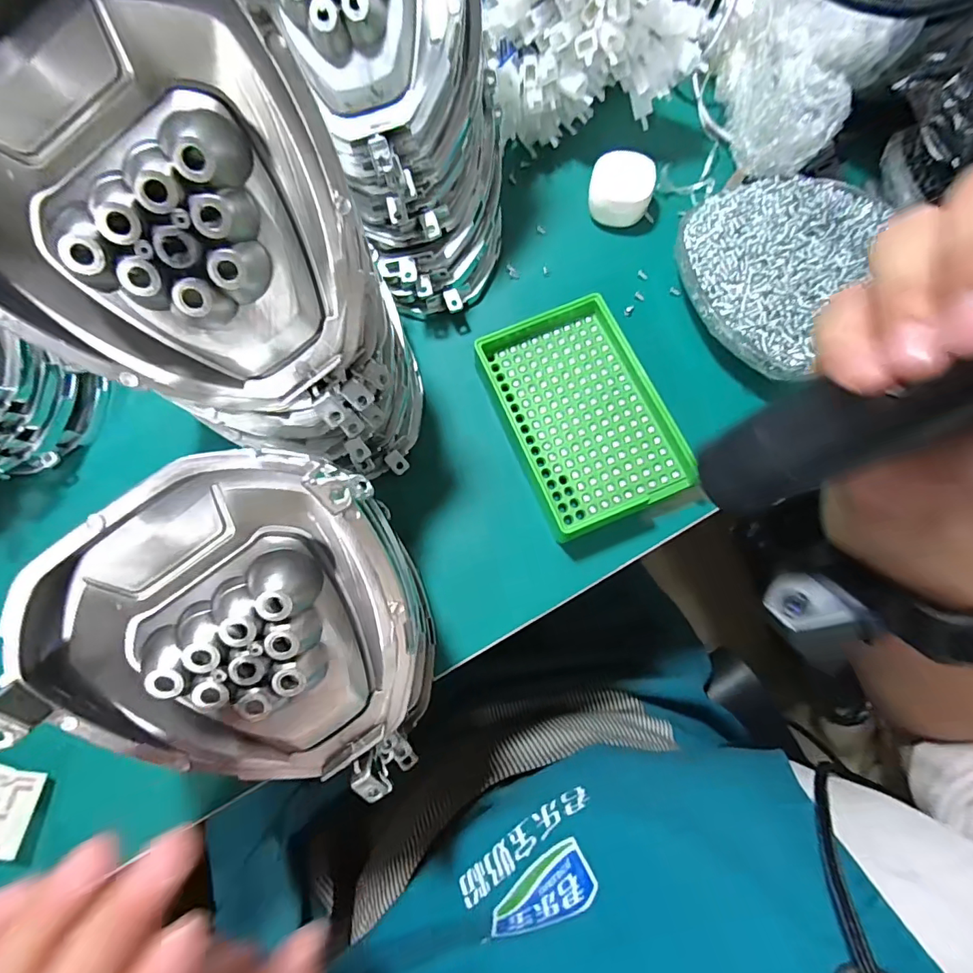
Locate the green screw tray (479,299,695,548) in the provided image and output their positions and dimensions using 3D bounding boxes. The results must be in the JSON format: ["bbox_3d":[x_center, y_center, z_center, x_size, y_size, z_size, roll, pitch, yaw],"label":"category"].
[{"bbox_3d":[0.057,-0.048,0.312,0.089,0.028,0.144,-23,75,-4],"label":"green screw tray"}]

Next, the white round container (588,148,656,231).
[{"bbox_3d":[0.097,-0.212,0.359,0.045,0.033,0.043,0,75,2],"label":"white round container"}]

